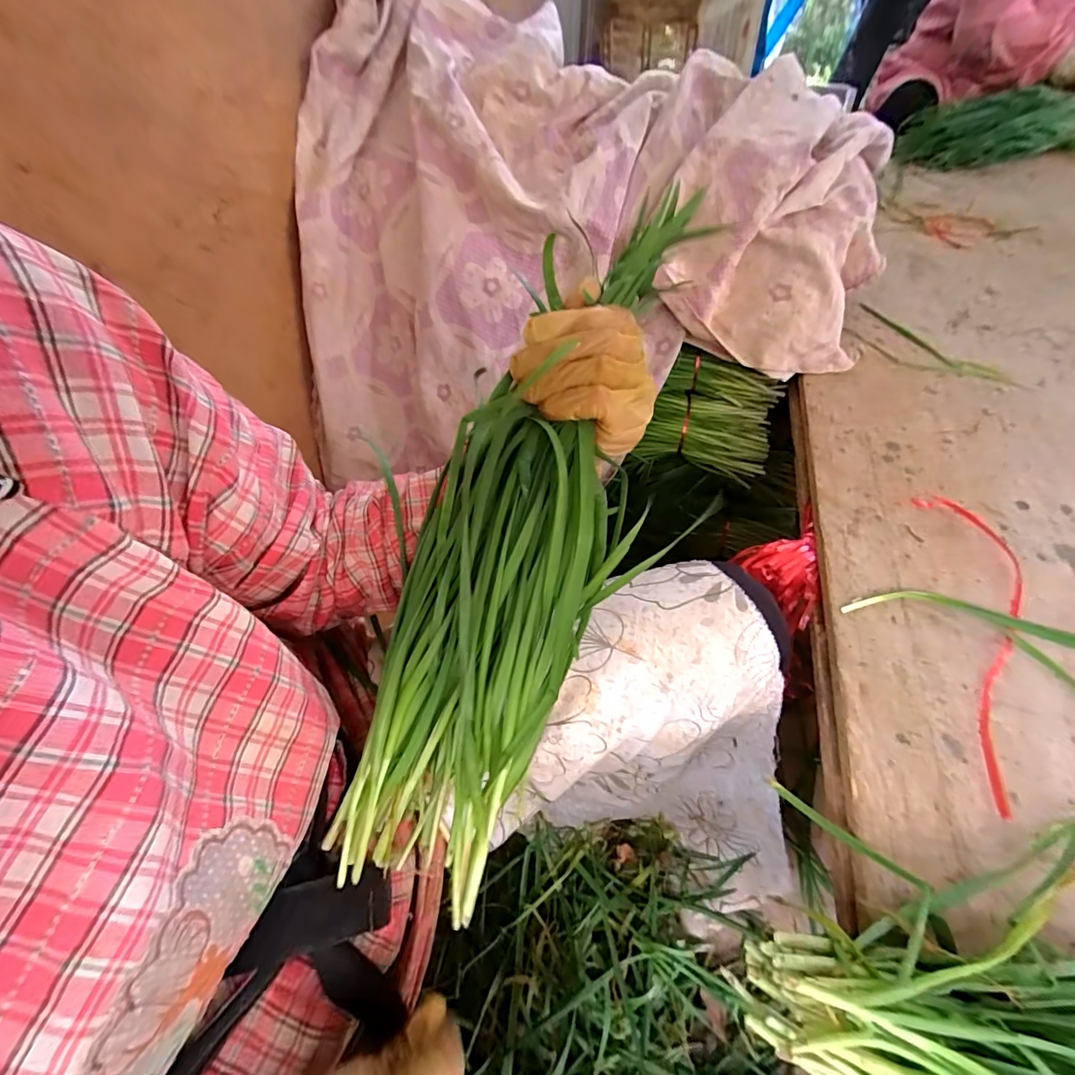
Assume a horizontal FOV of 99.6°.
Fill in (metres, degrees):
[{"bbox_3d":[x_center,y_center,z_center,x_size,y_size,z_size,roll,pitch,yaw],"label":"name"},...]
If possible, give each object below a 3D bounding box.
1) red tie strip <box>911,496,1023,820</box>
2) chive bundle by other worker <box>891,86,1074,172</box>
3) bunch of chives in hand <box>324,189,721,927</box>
[{"bbox_3d":[0.363,0.073,0.358,0.074,0.004,0.275,10,56,10],"label":"red tie strip"},{"bbox_3d":[0.970,-0.814,0.908,0.448,0.102,0.100,-4,54,0],"label":"chive bundle by other worker"},{"bbox_3d":[-0.010,0.013,0.275,0.112,0.070,0.412,21,91,17],"label":"bunch of chives in hand"}]

